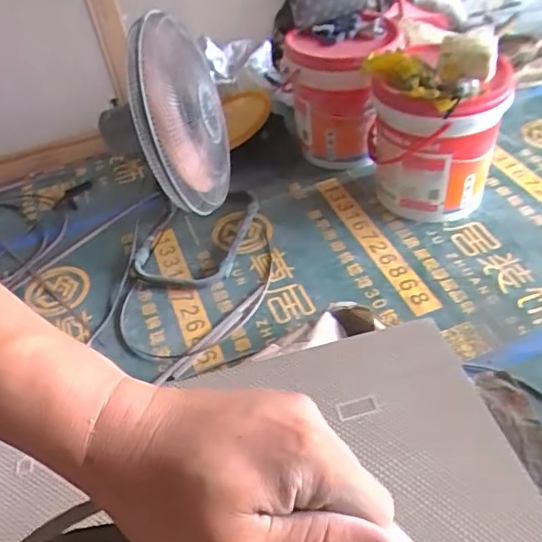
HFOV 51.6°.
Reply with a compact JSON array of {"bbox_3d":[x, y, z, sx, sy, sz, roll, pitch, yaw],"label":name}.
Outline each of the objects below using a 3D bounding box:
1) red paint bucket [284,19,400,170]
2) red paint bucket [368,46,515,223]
[{"bbox_3d":[0.195,-0.523,1.710,0.328,0.368,0.357,-4,43,4],"label":"red paint bucket"},{"bbox_3d":[0.430,-0.357,1.499,0.326,0.366,0.302,3,44,11],"label":"red paint bucket"}]

